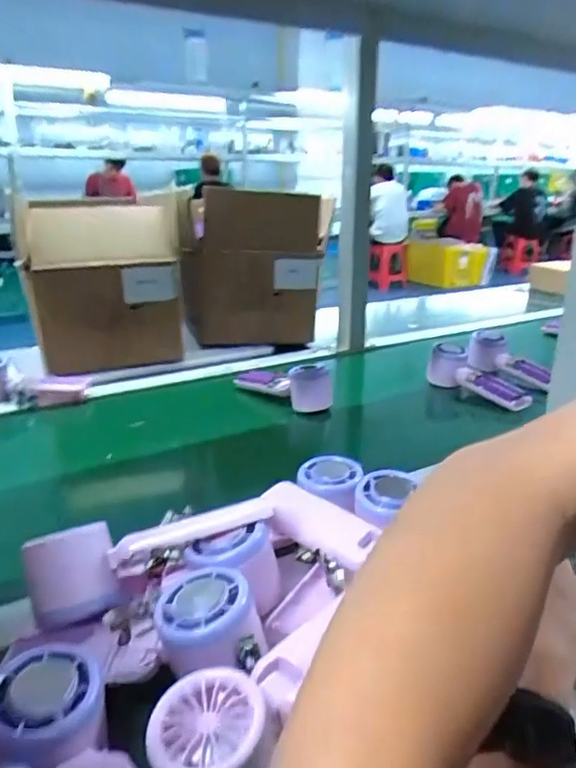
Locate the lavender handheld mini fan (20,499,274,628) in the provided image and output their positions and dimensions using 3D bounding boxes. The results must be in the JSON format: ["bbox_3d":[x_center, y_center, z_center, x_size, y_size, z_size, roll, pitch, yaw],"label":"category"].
[{"bbox_3d":[-0.093,0.116,0.392,0.161,0.063,0.063,-5,20,-19],"label":"lavender handheld mini fan"}]

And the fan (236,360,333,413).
[{"bbox_3d":[-0.007,-0.008,0.803,0.063,0.065,0.154,-14,25,-39],"label":"fan"}]

